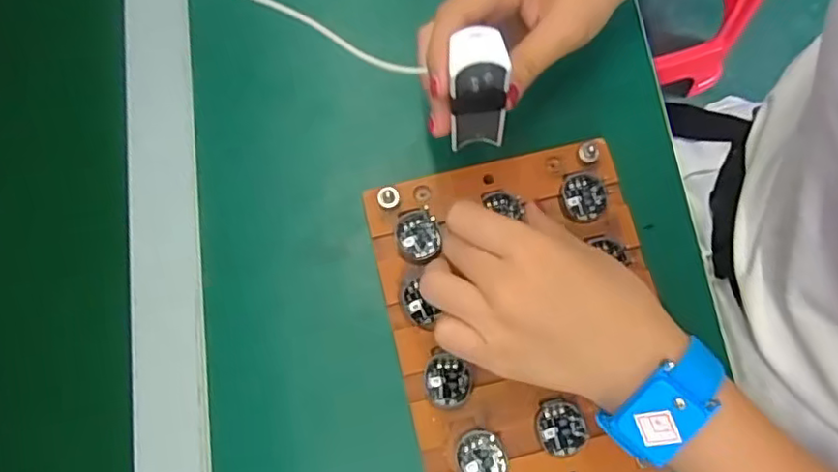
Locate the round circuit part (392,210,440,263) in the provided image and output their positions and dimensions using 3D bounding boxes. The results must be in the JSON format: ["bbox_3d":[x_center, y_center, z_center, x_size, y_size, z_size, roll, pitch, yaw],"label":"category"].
[{"bbox_3d":[-0.002,0.000,0.354,0.023,0.009,0.031,-13,77,-4],"label":"round circuit part"}]

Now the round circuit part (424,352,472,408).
[{"bbox_3d":[0.015,0.077,0.333,0.025,0.010,0.027,0,77,-1],"label":"round circuit part"}]

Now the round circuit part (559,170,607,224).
[{"bbox_3d":[0.096,-0.023,0.362,0.026,0.004,0.029,-14,78,-4],"label":"round circuit part"}]

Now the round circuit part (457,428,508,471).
[{"bbox_3d":[0.033,0.116,0.323,0.025,0.011,0.027,0,77,-1],"label":"round circuit part"}]

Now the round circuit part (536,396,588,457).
[{"bbox_3d":[0.076,0.102,0.330,0.025,0.005,0.029,-11,77,-4],"label":"round circuit part"}]

